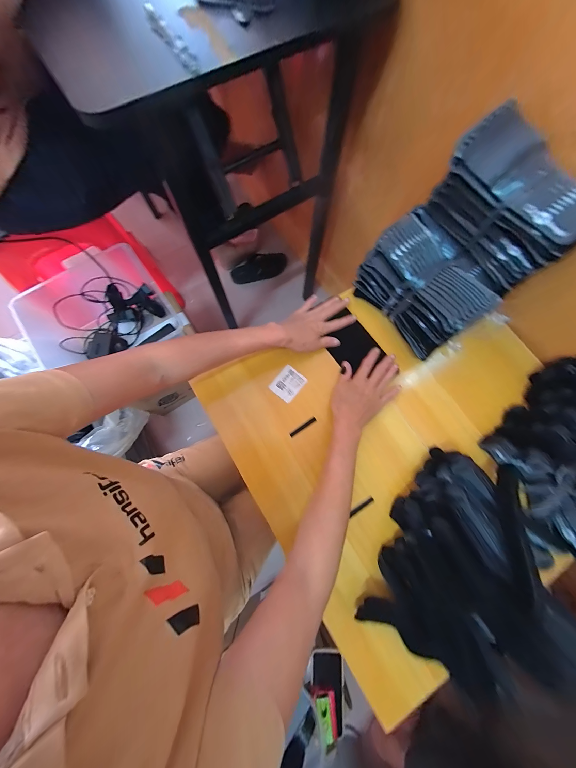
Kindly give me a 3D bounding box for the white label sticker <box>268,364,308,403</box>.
[{"bbox_3d":[0.001,0.000,0.456,0.049,0.007,0.057,39,79,8],"label":"white label sticker"}]

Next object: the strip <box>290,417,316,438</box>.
[{"bbox_3d":[0.027,0.077,0.437,0.055,0.007,0.008,-33,79,-8],"label":"strip"}]

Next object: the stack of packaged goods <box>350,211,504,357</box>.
[{"bbox_3d":[0.243,-0.178,0.429,0.139,0.108,0.197,-35,80,-8],"label":"stack of packaged goods"}]

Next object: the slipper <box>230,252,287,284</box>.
[{"bbox_3d":[-0.123,-0.514,1.083,0.236,0.062,0.100,-14,77,-4],"label":"slipper"}]

